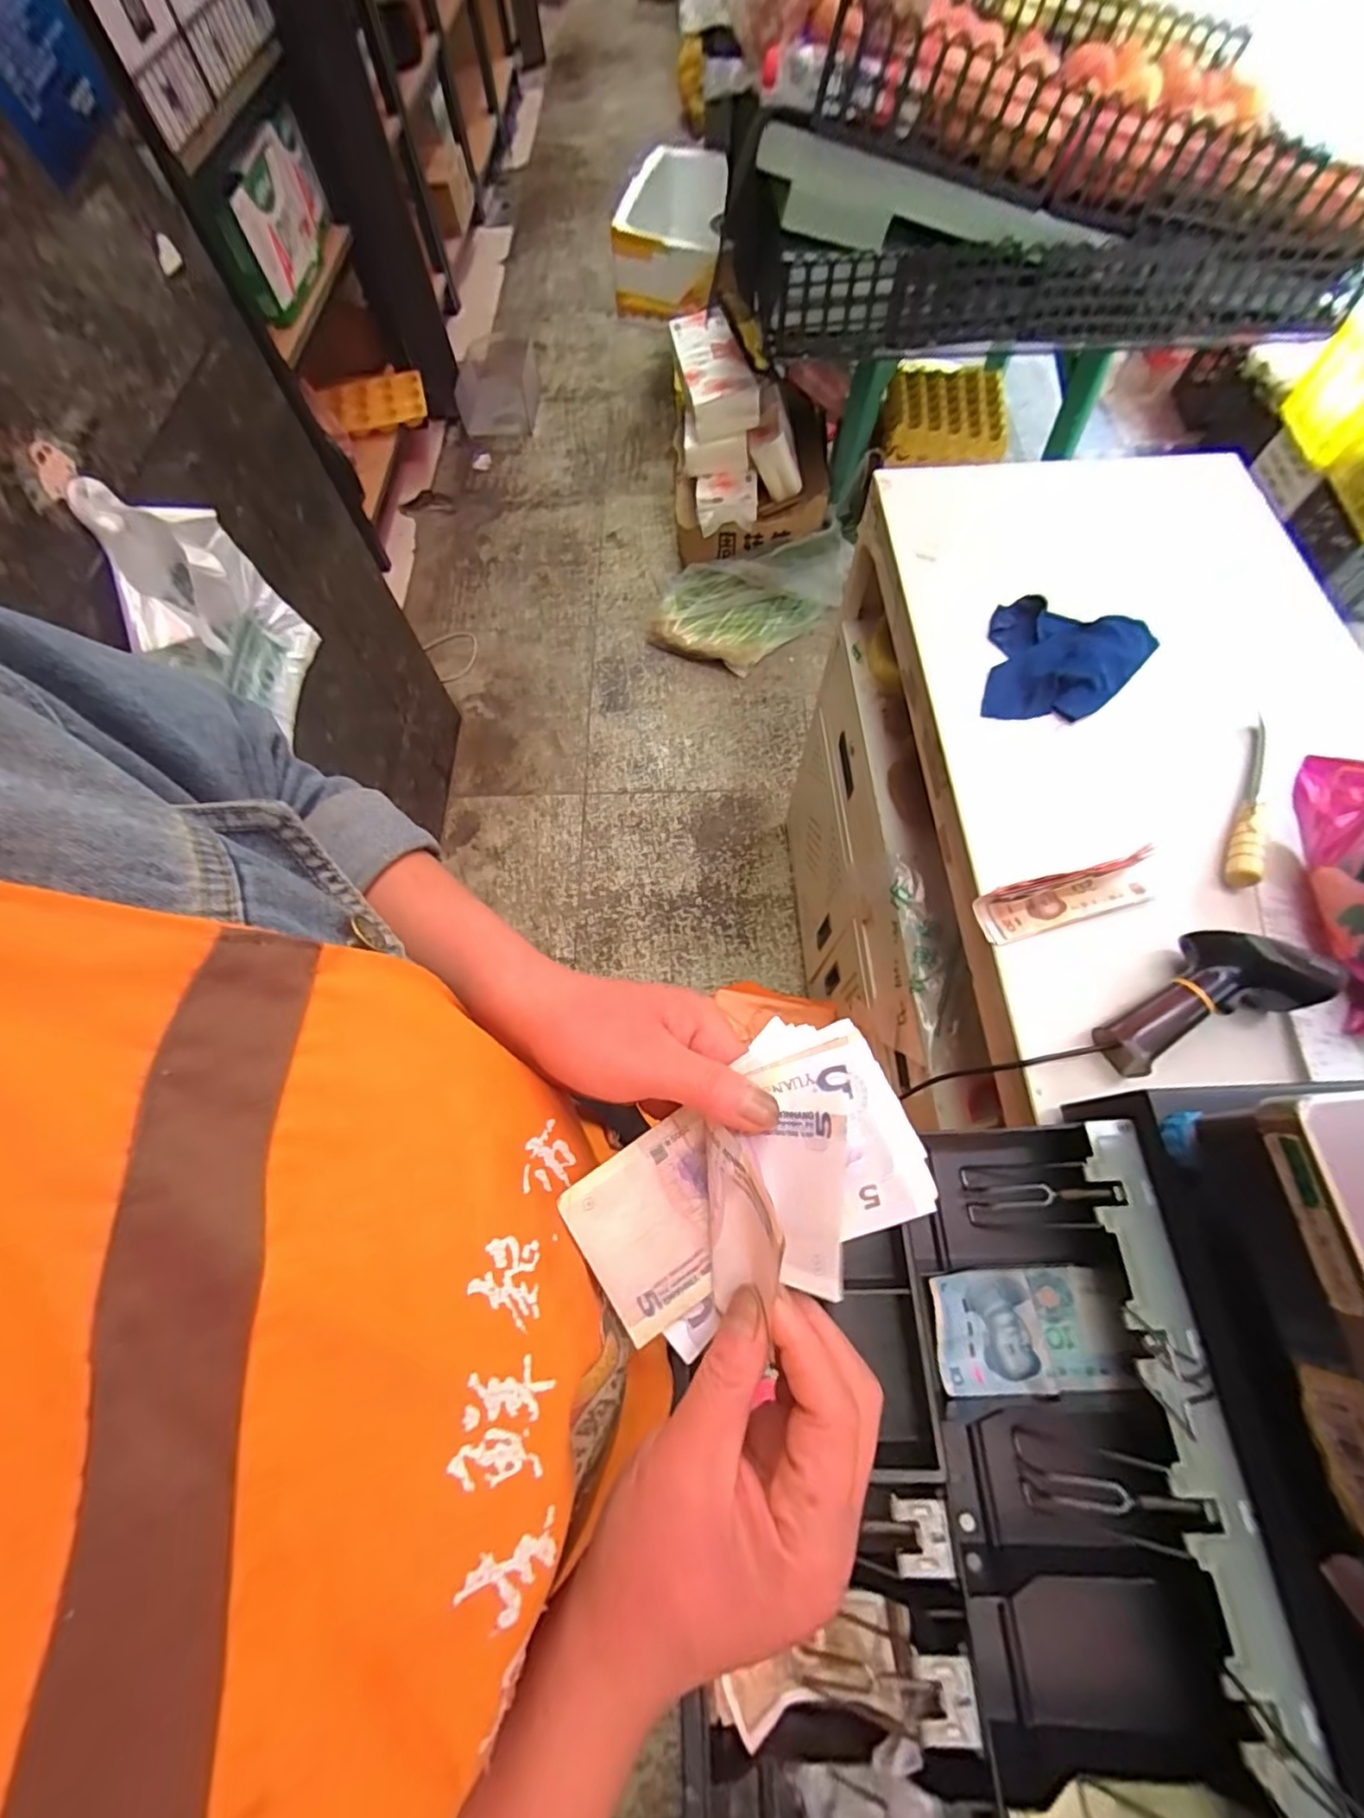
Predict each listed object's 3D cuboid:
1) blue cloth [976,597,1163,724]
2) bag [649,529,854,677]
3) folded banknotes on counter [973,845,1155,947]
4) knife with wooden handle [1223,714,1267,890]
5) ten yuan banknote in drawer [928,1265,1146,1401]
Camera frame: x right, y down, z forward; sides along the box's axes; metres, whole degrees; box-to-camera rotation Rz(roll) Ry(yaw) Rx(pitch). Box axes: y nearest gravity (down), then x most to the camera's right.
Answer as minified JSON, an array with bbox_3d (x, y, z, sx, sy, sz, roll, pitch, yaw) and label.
[{"bbox_3d":[0.404,-0.259,0.632,0.157,0.024,0.154,11,68,8],"label":"blue cloth"},{"bbox_3d":[0.191,-0.847,1.718,0.566,0.202,0.276,-14,66,11],"label":"bag"},{"bbox_3d":[0.332,-0.010,0.520,0.147,0.032,0.041,-15,67,-3],"label":"folded banknotes on counter"},{"bbox_3d":[0.524,-0.104,0.556,0.024,0.024,0.199,24,71,13],"label":"knife with wooden handle"},{"bbox_3d":[0.222,0.272,0.393,0.111,0.015,0.066,-5,67,1],"label":"ten yuan banknote in drawer"}]

